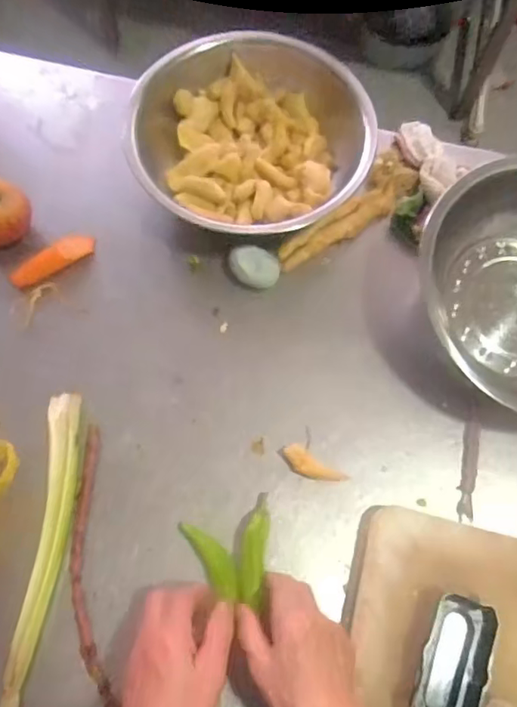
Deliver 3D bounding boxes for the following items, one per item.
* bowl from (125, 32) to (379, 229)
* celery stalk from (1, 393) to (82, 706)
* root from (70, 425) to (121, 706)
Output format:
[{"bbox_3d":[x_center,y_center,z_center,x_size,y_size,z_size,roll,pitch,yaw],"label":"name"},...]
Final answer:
[{"bbox_3d":[-0.013,-0.247,0.660,0.255,0.088,0.275,0,67,0],"label":"bowl"},{"bbox_3d":[-0.199,0.197,0.509,0.035,0.016,0.326,3,67,2],"label":"celery stalk"},{"bbox_3d":[-0.159,0.195,0.518,0.034,0.011,0.251,-9,67,-3],"label":"root"}]

